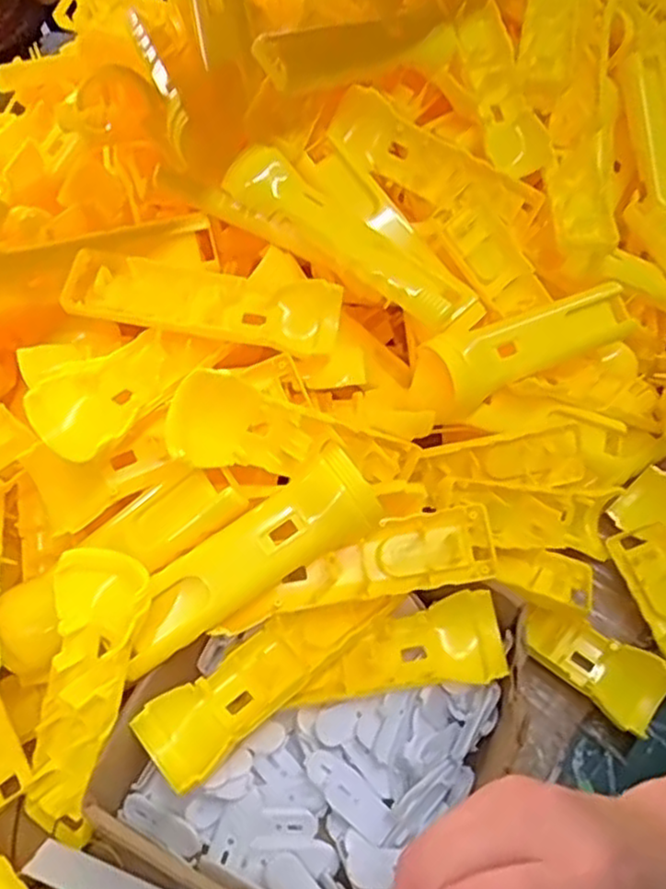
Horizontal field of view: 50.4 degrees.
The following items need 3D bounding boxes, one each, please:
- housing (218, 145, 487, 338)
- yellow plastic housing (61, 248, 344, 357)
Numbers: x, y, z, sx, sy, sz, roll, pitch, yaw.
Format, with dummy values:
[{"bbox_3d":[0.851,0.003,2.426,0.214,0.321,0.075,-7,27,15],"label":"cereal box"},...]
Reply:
[{"bbox_3d":[0.018,-0.133,0.460,0.183,0.033,0.059,34,57,-4],"label":"housing"},{"bbox_3d":[-0.078,-0.086,0.429,0.159,0.034,0.047,11,54,5],"label":"yellow plastic housing"}]

